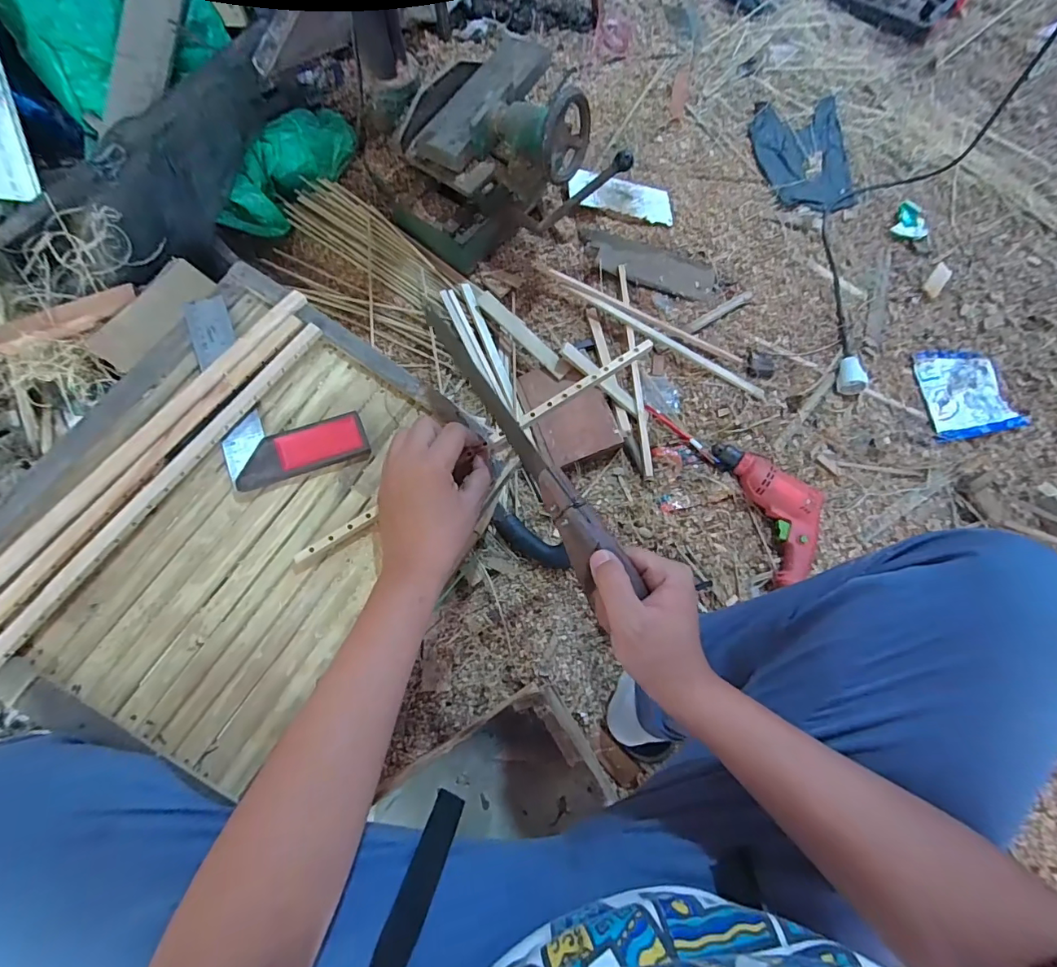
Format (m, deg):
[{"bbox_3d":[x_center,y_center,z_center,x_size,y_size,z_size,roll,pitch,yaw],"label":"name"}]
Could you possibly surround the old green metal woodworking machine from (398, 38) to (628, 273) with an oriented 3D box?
[{"bbox_3d":[-0.048,-0.534,0.811,0.334,0.225,0.275,-37,77,-12],"label":"old green metal woodworking machine"}]

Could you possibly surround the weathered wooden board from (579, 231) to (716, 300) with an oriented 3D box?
[{"bbox_3d":[0.238,-0.438,0.963,0.274,0.013,0.088,15,81,-3],"label":"weathered wooden board"}]

